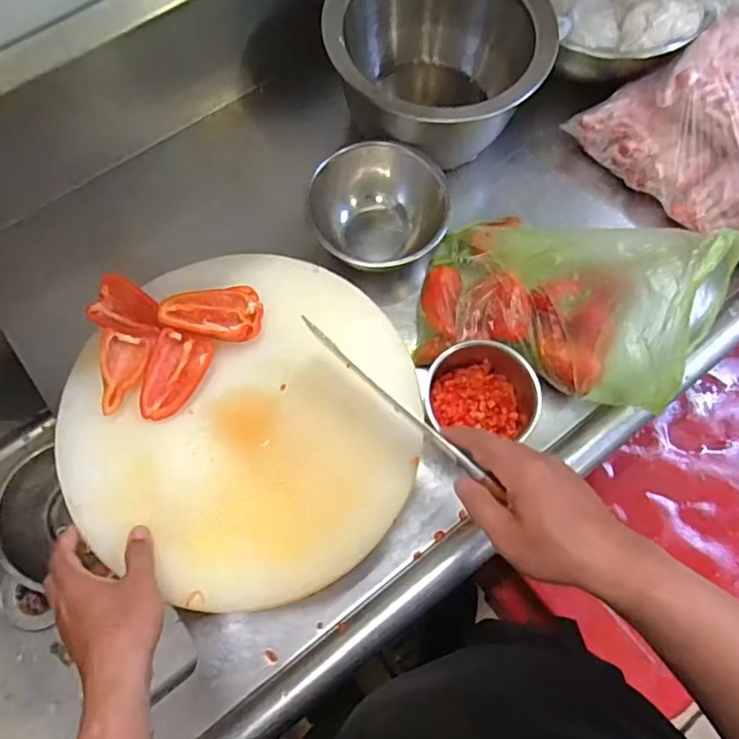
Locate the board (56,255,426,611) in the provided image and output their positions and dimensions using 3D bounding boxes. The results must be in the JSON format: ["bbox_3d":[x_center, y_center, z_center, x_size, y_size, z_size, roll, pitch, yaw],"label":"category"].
[{"bbox_3d":[-0.118,0.051,0.567,0.332,0.042,0.333,0,71,-1],"label":"board"}]

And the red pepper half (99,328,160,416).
[{"bbox_3d":[-0.244,0.001,0.562,0.048,0.022,0.085,4,71,0],"label":"red pepper half"}]

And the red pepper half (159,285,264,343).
[{"bbox_3d":[-0.161,-0.055,0.578,0.098,0.031,0.055,-4,71,-2],"label":"red pepper half"}]

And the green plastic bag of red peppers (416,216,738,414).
[{"bbox_3d":[0.188,-0.089,0.569,0.245,0.183,0.162,18,72,5],"label":"green plastic bag of red peppers"}]

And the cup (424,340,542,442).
[{"bbox_3d":[0.118,0.017,0.603,0.114,0.073,0.100,12,71,3],"label":"cup"}]

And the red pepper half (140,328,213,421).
[{"bbox_3d":[-0.198,0.005,0.569,0.055,0.025,0.091,17,72,5],"label":"red pepper half"}]

